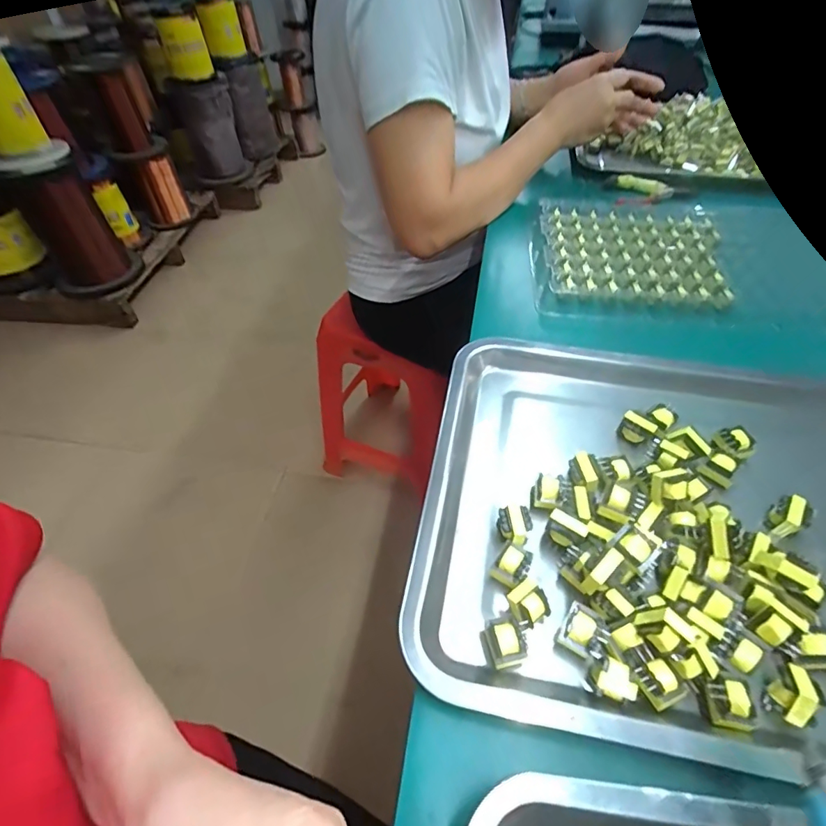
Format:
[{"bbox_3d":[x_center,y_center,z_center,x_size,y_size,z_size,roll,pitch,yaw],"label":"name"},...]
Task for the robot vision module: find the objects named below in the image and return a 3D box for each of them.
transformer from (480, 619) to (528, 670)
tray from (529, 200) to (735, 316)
[{"bbox_3d":[0.053,0.136,0.274,0.024,0.018,0.024,-13,50,-10],"label":"transformer"},{"bbox_3d":[0.244,-0.185,0.535,0.205,0.021,0.202,8,50,8],"label":"tray"}]

